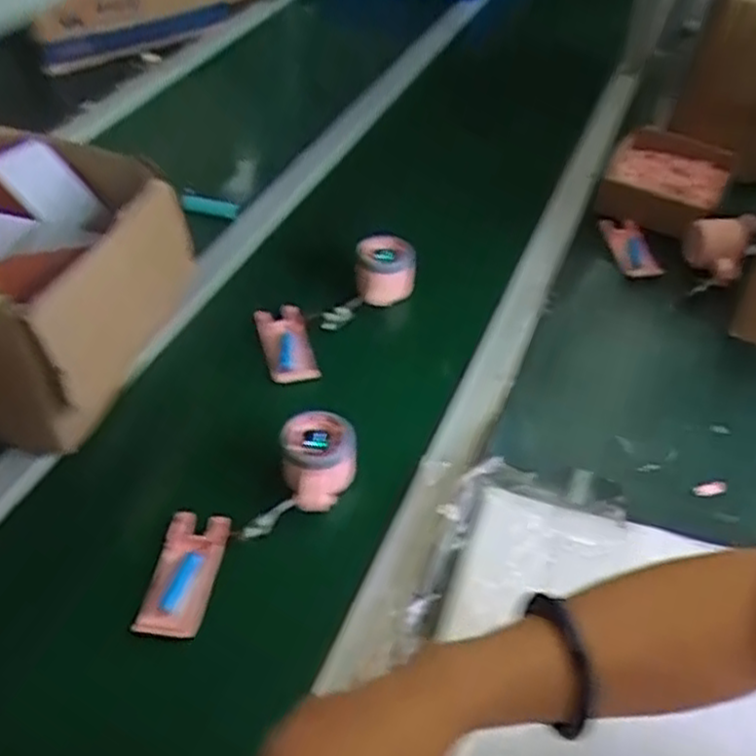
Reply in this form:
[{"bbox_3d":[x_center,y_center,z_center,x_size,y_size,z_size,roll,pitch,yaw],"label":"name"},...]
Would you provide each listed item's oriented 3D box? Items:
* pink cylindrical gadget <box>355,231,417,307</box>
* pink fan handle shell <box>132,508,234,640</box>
[{"bbox_3d":[0.008,-0.118,0.830,0.065,0.058,0.064,2,45,-2],"label":"pink cylindrical gadget"},{"bbox_3d":[-0.152,0.154,0.598,0.050,0.013,0.105,7,45,4],"label":"pink fan handle shell"}]

